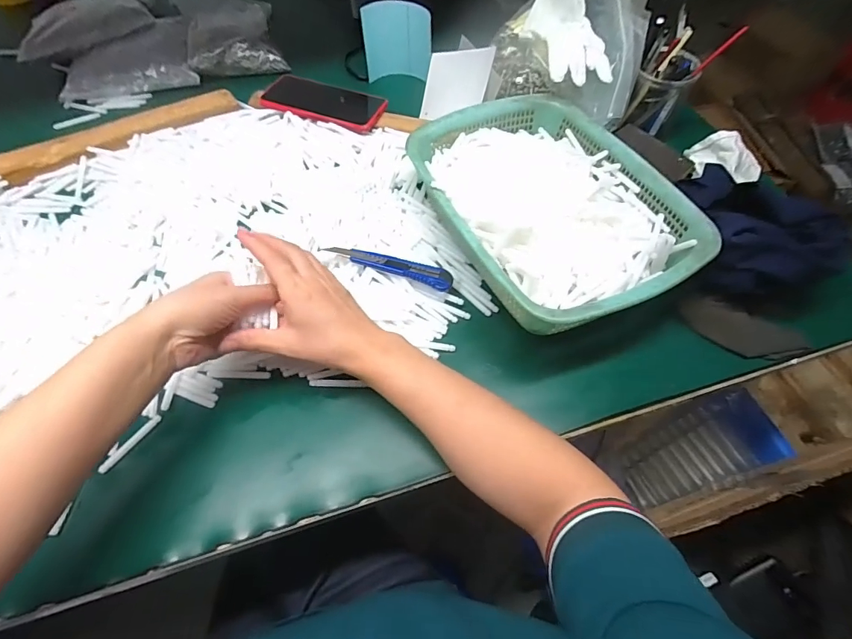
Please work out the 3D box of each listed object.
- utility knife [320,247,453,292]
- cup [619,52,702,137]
[{"bbox_3d":[-0.038,-0.057,0.466,0.137,0.020,0.023,18,61,9],"label":"utility knife"},{"bbox_3d":[0.298,-0.295,0.560,0.065,0.086,0.060,18,61,9],"label":"cup"}]

